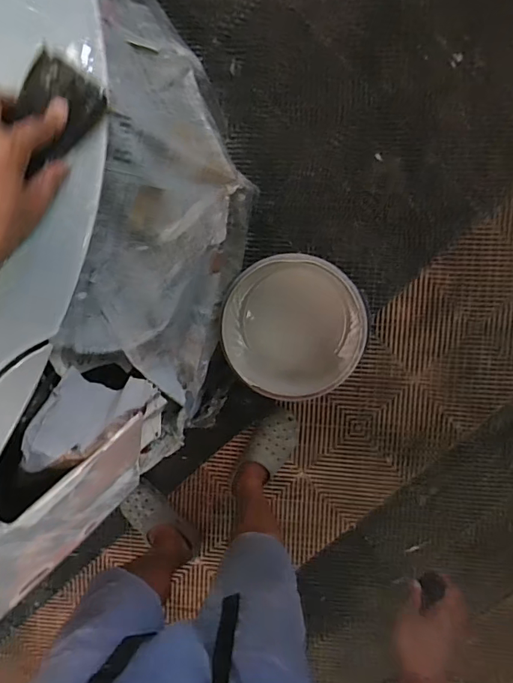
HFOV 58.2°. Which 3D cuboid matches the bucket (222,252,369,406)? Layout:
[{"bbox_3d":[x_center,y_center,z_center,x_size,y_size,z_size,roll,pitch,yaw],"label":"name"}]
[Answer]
[{"bbox_3d":[0.092,-0.045,1.114,0.295,0.370,0.296,0,95,5],"label":"bucket"}]

